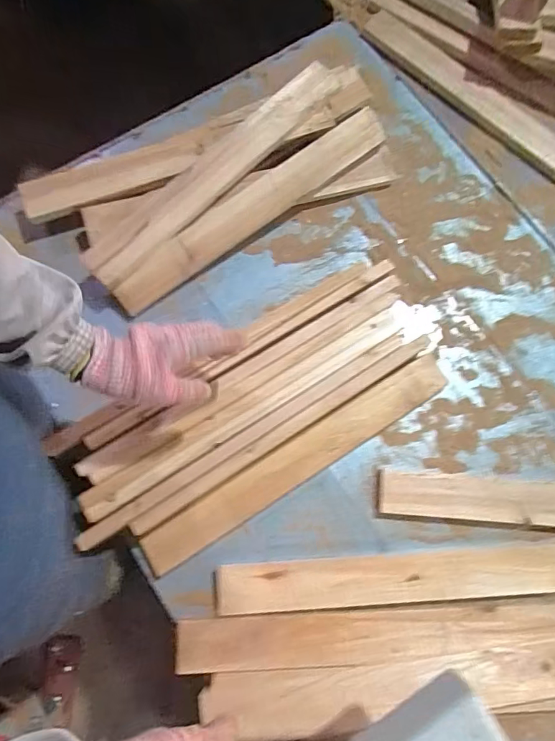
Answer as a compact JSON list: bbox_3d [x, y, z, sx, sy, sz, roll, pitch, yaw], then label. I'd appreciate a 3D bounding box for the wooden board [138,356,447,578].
[{"bbox_3d":[0.034,0.127,0.644,0.476,0.024,0.071,-31,79,-8],"label":"wooden board"}]

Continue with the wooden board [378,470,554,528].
[{"bbox_3d":[0.375,0.183,0.625,0.464,0.019,0.060,4,76,2],"label":"wooden board"}]

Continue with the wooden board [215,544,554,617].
[{"bbox_3d":[0.171,0.277,0.610,0.496,0.028,0.062,-3,77,-2],"label":"wooden board"}]

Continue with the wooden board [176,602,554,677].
[{"bbox_3d":[0.121,0.341,0.586,0.490,0.013,0.060,-2,77,-2],"label":"wooden board"}]

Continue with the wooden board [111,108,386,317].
[{"bbox_3d":[-0.046,-0.243,0.700,0.470,0.015,0.068,-36,107,-1],"label":"wooden board"}]

